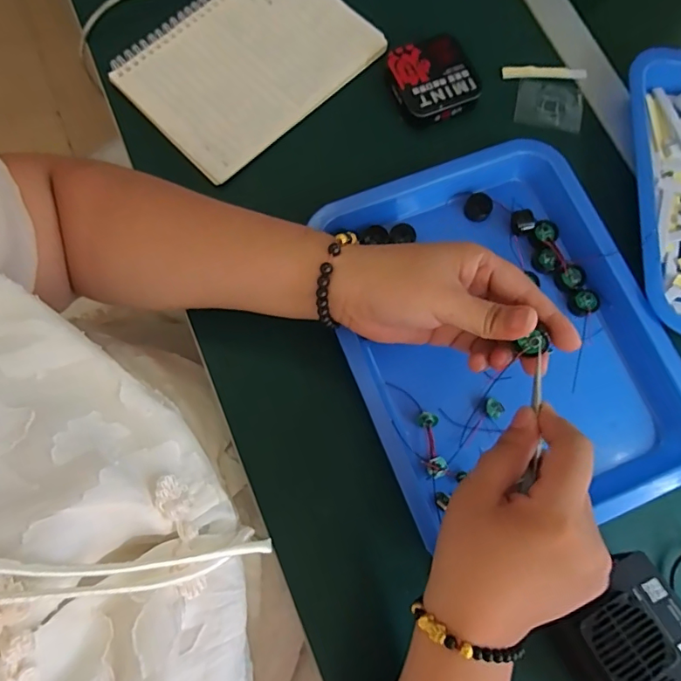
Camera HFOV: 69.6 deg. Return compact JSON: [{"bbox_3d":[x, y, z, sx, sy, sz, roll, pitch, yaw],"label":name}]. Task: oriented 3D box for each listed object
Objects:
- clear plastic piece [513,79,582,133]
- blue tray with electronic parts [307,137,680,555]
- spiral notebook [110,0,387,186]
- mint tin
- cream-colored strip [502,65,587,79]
[{"bbox_3d":[0.186,-0.213,0.437,0.056,0.004,0.050,11,78,2],"label":"clear plastic piece"},{"bbox_3d":[0.119,-0.005,0.372,0.222,0.033,0.278,-21,79,-4],"label":"blue tray with electronic parts"},{"bbox_3d":[-0.079,-0.247,0.426,0.201,0.011,0.143,-43,81,-8],"label":"spiral notebook"},{"bbox_3d":[0.079,-0.226,0.424,0.071,0.019,0.066,-22,79,-5],"label":"mint tin"},{"bbox_3d":[0.186,-0.243,0.442,0.078,0.004,0.012,-3,78,-1],"label":"cream-colored strip"}]

